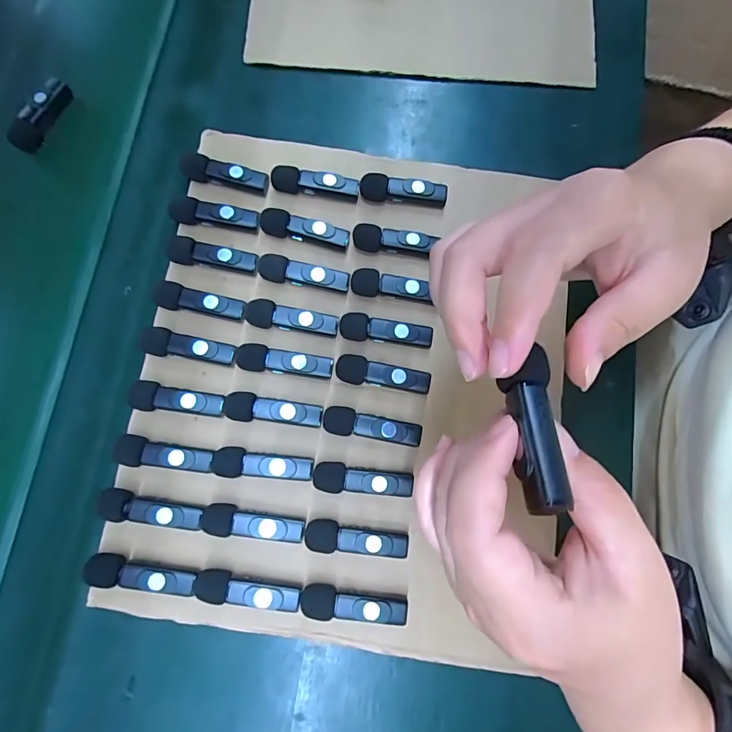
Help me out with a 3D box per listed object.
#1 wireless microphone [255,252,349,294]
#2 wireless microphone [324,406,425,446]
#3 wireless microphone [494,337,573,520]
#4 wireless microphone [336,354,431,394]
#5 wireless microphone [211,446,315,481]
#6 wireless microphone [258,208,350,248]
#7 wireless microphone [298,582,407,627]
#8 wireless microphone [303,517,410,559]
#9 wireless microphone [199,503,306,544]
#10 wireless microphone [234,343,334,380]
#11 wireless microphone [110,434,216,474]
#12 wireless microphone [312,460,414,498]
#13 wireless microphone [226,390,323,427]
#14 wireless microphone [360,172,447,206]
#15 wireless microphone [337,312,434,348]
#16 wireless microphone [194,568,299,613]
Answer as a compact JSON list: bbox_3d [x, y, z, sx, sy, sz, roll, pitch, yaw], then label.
[{"bbox_3d":[-0.045,-0.065,0.309,0.064,0.018,0.019,9,79,1],"label":"wireless microphone"},{"bbox_3d":[0.004,0.041,0.291,0.066,0.015,0.018,9,79,0],"label":"wireless microphone"},{"bbox_3d":[0.059,0.022,0.153,0.015,0.010,0.060,3,63,-1],"label":"wireless microphone"},{"bbox_3d":[0.012,0.006,0.298,0.064,0.016,0.019,8,79,0],"label":"wireless microphone"},{"bbox_3d":[-0.068,0.065,0.283,0.065,0.016,0.018,5,79,0],"label":"wireless microphone"},{"bbox_3d":[-0.045,-0.100,0.316,0.064,0.019,0.018,12,79,1],"label":"wireless microphone"},{"bbox_3d":[-0.008,0.150,0.268,0.065,0.016,0.017,9,79,0],"label":"wireless microphone"},{"bbox_3d":[-0.006,0.112,0.276,0.064,0.017,0.019,10,79,1],"label":"wireless microphone"},{"bbox_3d":[-0.072,0.102,0.276,0.064,0.017,0.018,10,79,1],"label":"wireless microphone"},{"bbox_3d":[-0.057,-0.002,0.297,0.066,0.017,0.018,10,79,1],"label":"wireless microphone"},{"bbox_3d":[-0.133,0.058,0.280,0.063,0.012,0.018,7,79,0],"label":"wireless microphone"},{"bbox_3d":[-0.002,0.076,0.283,0.064,0.017,0.019,9,79,1],"label":"wireless microphone"},{"bbox_3d":[-0.063,0.030,0.290,0.065,0.015,0.019,5,79,0],"label":"wireless microphone"},{"bbox_3d":[0.028,-0.132,0.323,0.064,0.019,0.016,7,79,0],"label":"wireless microphone"},{"bbox_3d":[0.014,-0.024,0.302,0.065,0.016,0.018,9,79,1],"label":"wireless microphone"},{"bbox_3d":[-0.074,0.140,0.268,0.065,0.018,0.017,8,79,0],"label":"wireless microphone"}]

